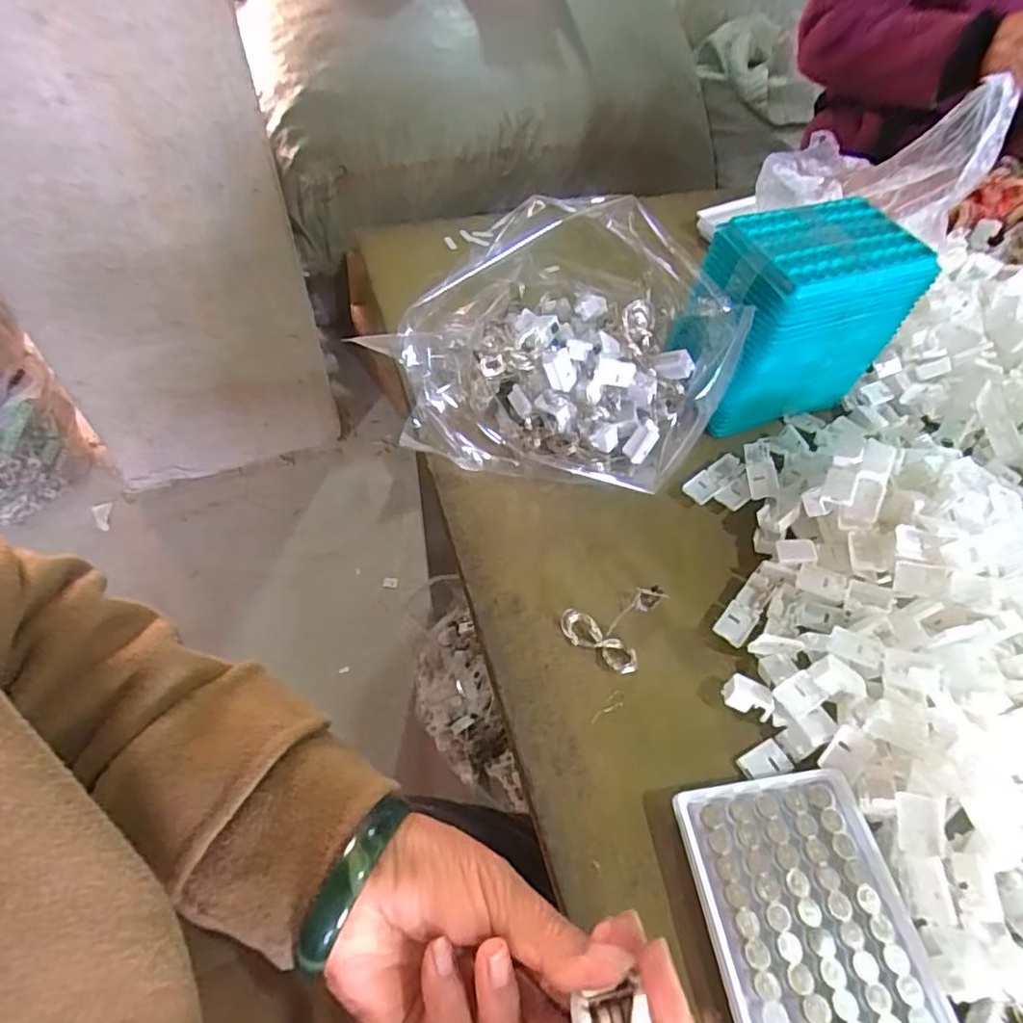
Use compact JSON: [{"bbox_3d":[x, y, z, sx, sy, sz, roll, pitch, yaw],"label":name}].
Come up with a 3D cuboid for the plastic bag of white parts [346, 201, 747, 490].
[{"bbox_3d":[0.044,-0.120,0.449,0.225,0.136,0.172,4,54,1],"label":"plastic bag of white parts"}]

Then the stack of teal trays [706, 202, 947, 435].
[{"bbox_3d":[0.207,-0.141,0.467,0.128,0.135,0.080,-13,55,-11],"label":"stack of teal trays"}]

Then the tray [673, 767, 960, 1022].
[{"bbox_3d":[0.141,0.194,0.290,0.093,0.019,0.128,-7,54,-7],"label":"tray"}]

